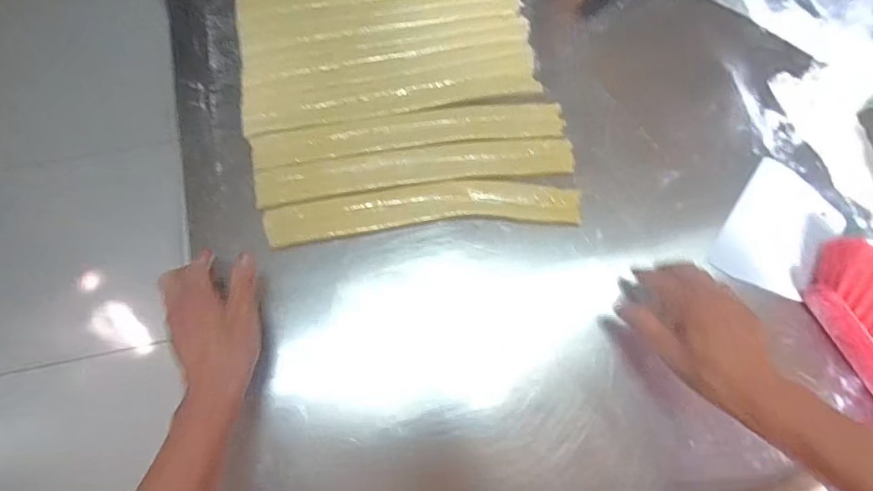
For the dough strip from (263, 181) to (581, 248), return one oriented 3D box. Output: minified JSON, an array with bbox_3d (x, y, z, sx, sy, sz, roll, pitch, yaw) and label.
[{"bbox_3d":[-0.012,-0.039,0.496,0.328,0.009,0.053,-5,72,-3],"label":"dough strip"}]

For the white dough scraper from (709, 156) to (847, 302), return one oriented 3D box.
[{"bbox_3d":[0.369,-0.019,0.498,0.099,0.008,0.149,36,75,10],"label":"white dough scraper"}]

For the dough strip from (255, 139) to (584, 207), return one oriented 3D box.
[{"bbox_3d":[-0.023,-0.085,0.509,0.345,0.007,0.049,-7,72,-4],"label":"dough strip"}]

